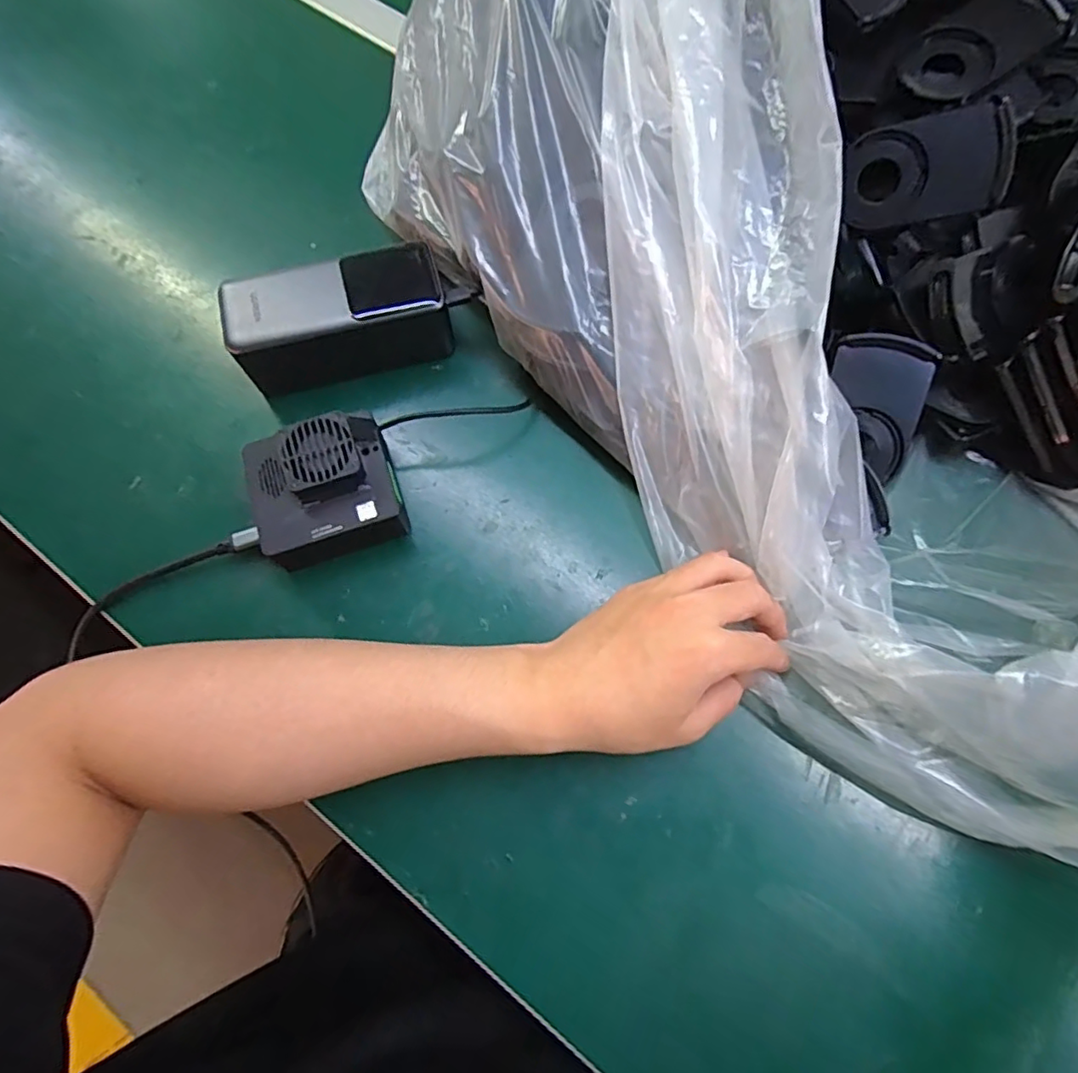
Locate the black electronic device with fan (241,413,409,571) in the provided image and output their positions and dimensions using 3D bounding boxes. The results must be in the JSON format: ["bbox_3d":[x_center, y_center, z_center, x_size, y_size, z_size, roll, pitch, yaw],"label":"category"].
[{"bbox_3d":[-0.123,-0.024,0.343,0.080,0.047,0.076,-20,72,-7],"label":"black electronic device with fan"}]

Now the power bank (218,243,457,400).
[{"bbox_3d":[-0.123,-0.136,0.381,0.136,0.065,0.061,-17,72,-6],"label":"power bank"}]

